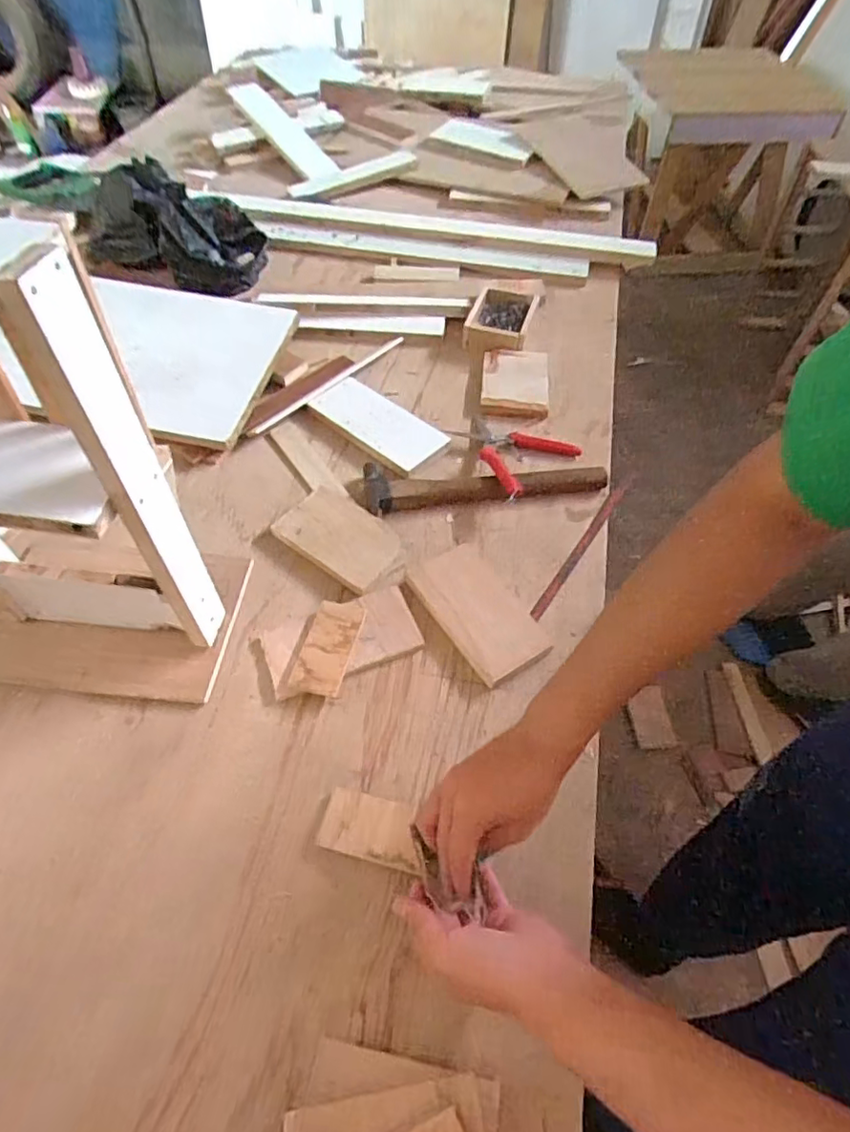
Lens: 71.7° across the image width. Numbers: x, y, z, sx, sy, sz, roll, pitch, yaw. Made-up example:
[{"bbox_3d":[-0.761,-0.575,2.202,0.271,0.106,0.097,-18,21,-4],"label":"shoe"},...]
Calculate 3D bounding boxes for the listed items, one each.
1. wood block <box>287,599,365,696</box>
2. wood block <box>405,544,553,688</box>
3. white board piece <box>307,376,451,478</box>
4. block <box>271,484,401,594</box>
[{"bbox_3d":[-0.098,0.083,0.610,0.049,0.019,0.107,12,56,7],"label":"wood block"},{"bbox_3d":[0.059,0.044,0.637,0.091,0.011,0.166,-28,61,-19],"label":"wood block"},{"bbox_3d":[-0.066,-0.195,0.803,0.186,0.021,0.091,37,63,22],"label":"white board piece"},{"bbox_3d":[-0.099,-0.035,0.690,0.144,0.019,0.092,35,62,21],"label":"block"}]

